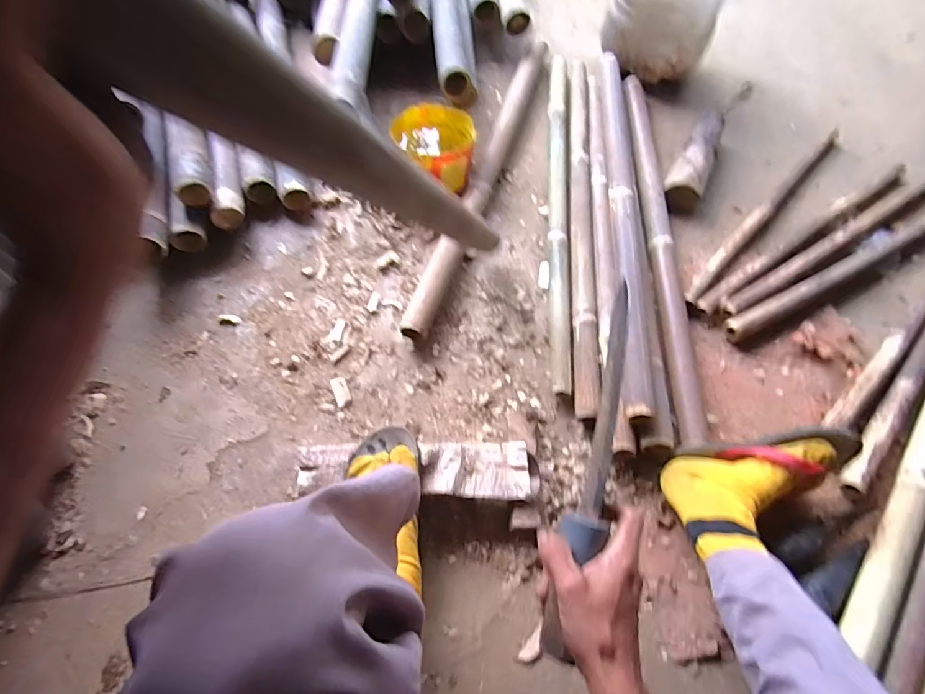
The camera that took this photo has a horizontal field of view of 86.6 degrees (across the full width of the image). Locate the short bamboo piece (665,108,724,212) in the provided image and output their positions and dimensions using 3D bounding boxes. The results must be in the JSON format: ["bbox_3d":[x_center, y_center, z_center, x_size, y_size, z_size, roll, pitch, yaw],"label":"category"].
[{"bbox_3d":[0.475,-0.383,0.998,0.073,0.061,0.287,25,64,11],"label":"short bamboo piece"}]

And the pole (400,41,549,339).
[{"bbox_3d":[0.049,-0.348,0.937,0.046,0.051,0.790,18,61,7],"label":"pole"}]

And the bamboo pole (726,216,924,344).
[{"bbox_3d":[0.722,-0.153,0.885,0.635,0.055,0.041,-25,66,-15],"label":"bamboo pole"}]

